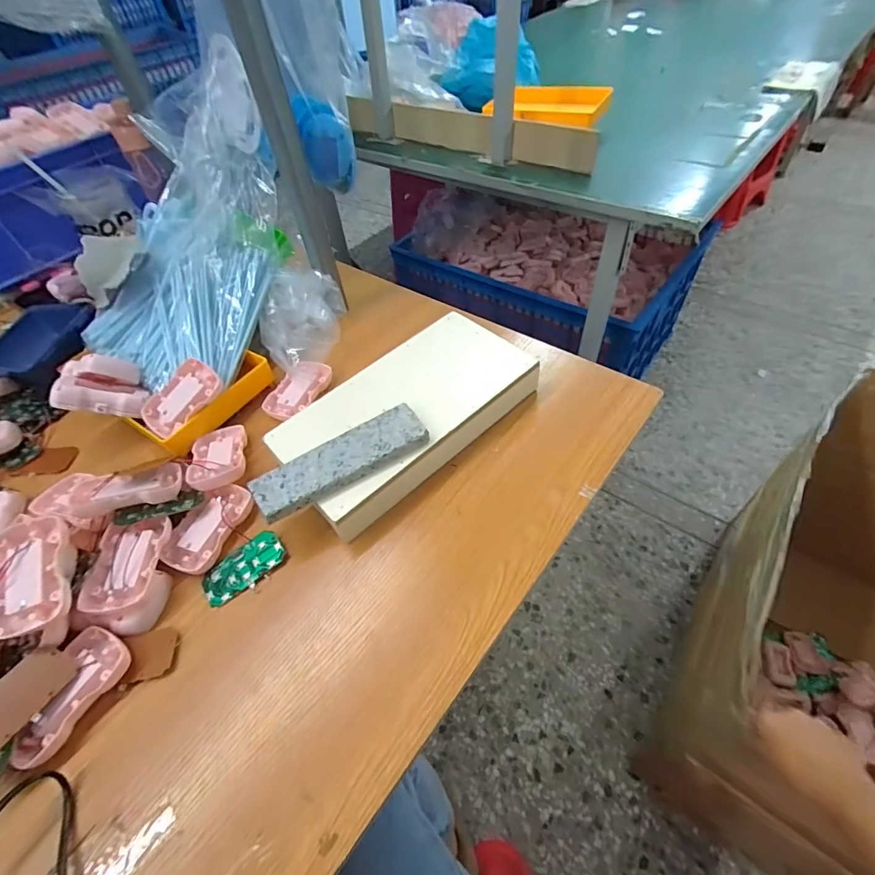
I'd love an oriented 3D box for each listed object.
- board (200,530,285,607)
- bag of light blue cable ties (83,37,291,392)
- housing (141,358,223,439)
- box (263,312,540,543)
[{"bbox_3d":[-0.176,0.118,0.397,0.074,0.007,0.040,-39,58,-22],"label":"board"},{"bbox_3d":[-0.319,-0.249,0.551,0.221,0.114,0.379,12,89,14],"label":"bag of light blue cable ties"},{"bbox_3d":[-0.286,-0.042,0.491,0.053,0.016,0.089,42,87,8],"label":"housing"},{"bbox_3d":[-0.030,-0.026,0.467,0.268,0.047,0.153,-38,58,-22],"label":"box"}]

